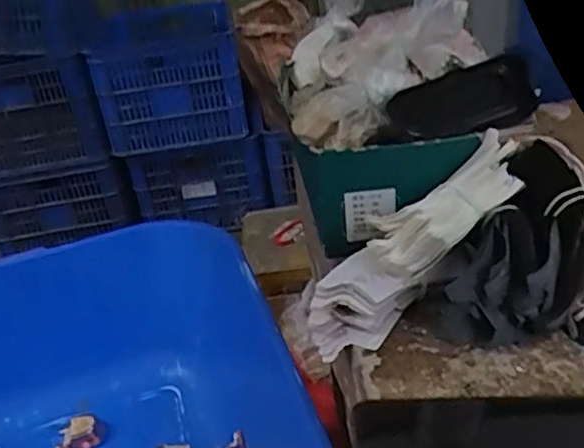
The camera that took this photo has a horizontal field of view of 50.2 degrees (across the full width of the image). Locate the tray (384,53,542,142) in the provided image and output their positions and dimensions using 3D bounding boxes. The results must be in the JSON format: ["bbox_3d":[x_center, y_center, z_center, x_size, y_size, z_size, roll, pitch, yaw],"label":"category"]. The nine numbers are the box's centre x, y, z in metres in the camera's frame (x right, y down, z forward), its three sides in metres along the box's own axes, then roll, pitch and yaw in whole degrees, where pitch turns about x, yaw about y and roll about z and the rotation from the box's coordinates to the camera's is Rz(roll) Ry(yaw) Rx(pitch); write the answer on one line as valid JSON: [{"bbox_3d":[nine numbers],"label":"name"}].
[{"bbox_3d":[0.135,-0.094,0.488,0.111,0.052,0.022,-17,14,-3],"label":"tray"}]

